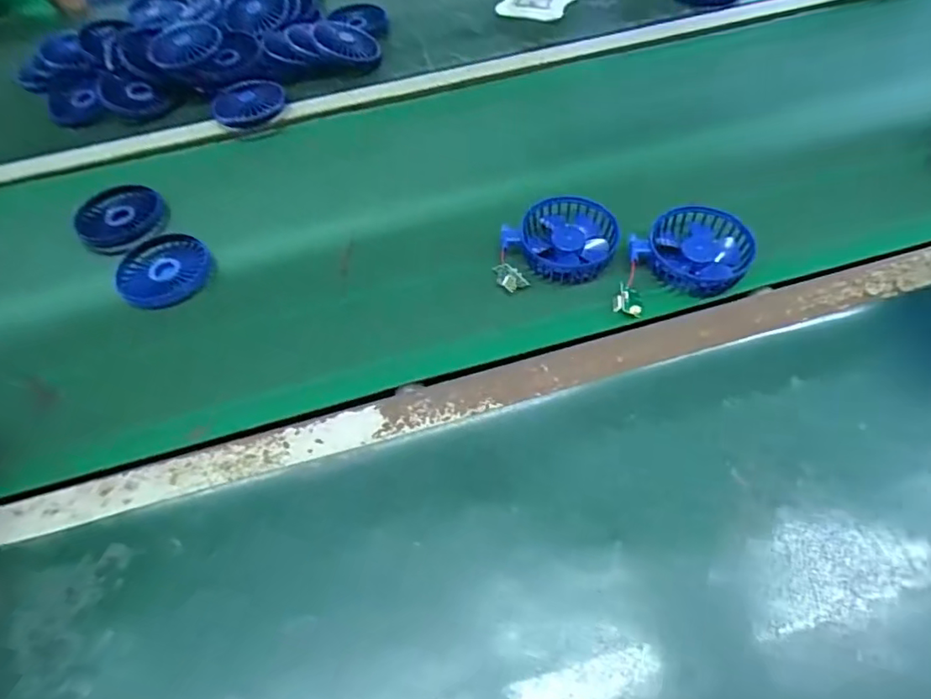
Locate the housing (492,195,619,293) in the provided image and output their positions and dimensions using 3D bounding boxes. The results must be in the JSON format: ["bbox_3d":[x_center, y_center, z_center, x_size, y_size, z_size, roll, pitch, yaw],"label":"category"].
[{"bbox_3d":[0.082,-0.101,0.528,0.114,0.026,0.095,-7,57,-1],"label":"housing"}]

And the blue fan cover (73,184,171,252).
[{"bbox_3d":[-0.356,-0.138,0.581,0.097,0.018,0.086,37,66,24],"label":"blue fan cover"}]

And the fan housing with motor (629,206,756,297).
[{"bbox_3d":[0.210,-0.090,0.514,0.091,0.023,0.091,-2,57,3],"label":"fan housing with motor"}]

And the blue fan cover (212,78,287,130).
[{"bbox_3d":[-0.254,-0.290,0.668,0.085,0.014,0.067,-27,73,-14],"label":"blue fan cover"}]

